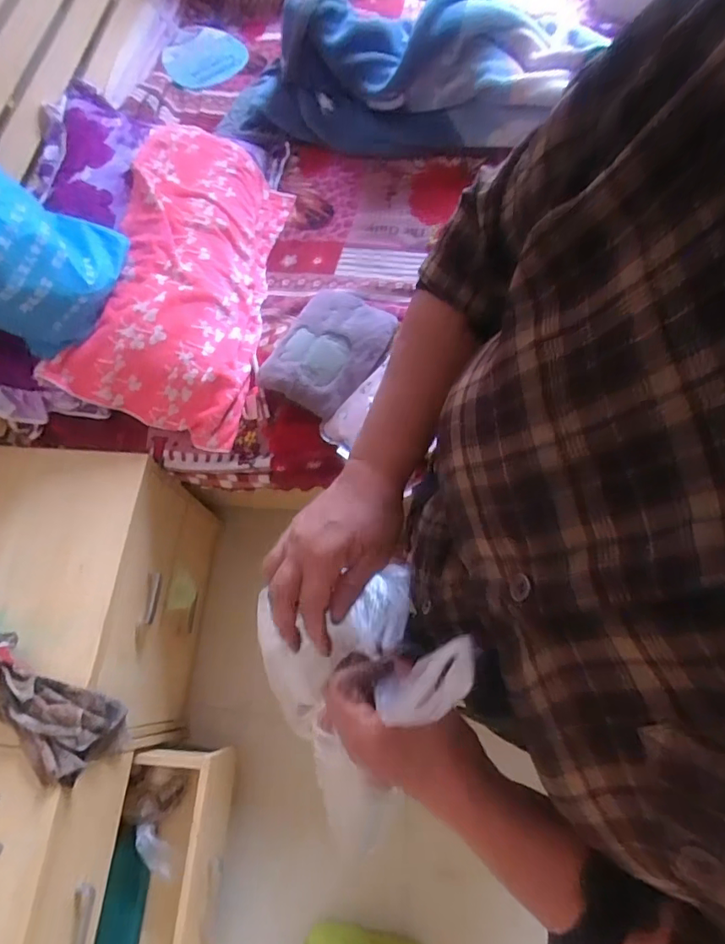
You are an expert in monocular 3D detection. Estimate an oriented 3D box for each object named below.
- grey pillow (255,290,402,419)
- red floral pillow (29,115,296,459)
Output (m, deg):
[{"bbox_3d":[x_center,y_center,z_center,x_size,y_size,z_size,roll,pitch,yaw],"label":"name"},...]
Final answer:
[{"bbox_3d":[-0.066,-0.235,0.948,0.187,0.066,0.256,28,70,14],"label":"grey pillow"},{"bbox_3d":[-0.332,-0.397,0.998,0.332,0.146,0.647,11,67,8],"label":"red floral pillow"}]

